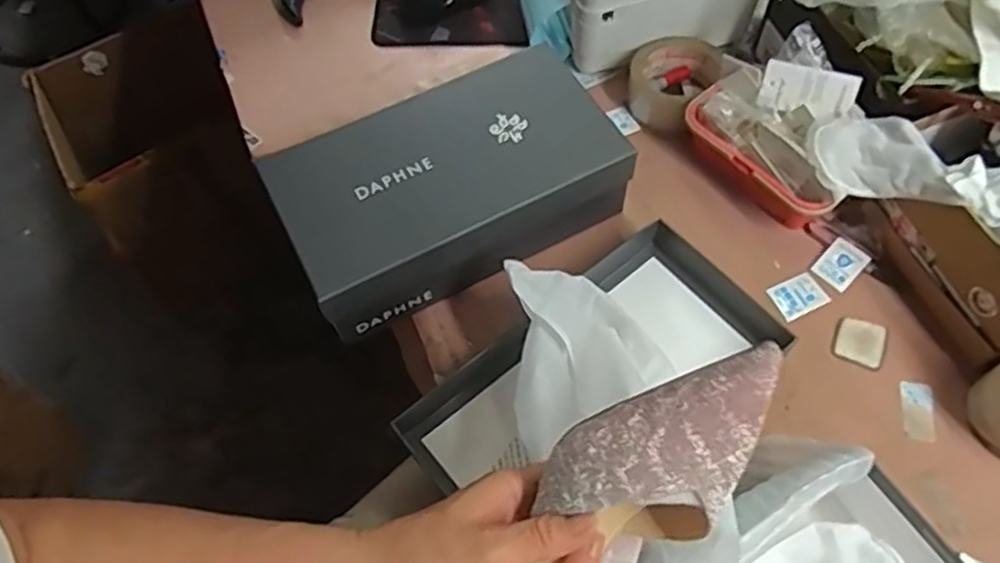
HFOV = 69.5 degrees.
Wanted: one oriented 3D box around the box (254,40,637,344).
[{"bbox_3d":[-0.048,-0.087,0.666,0.290,0.098,0.167,-25,63,-10],"label":"box"}]

